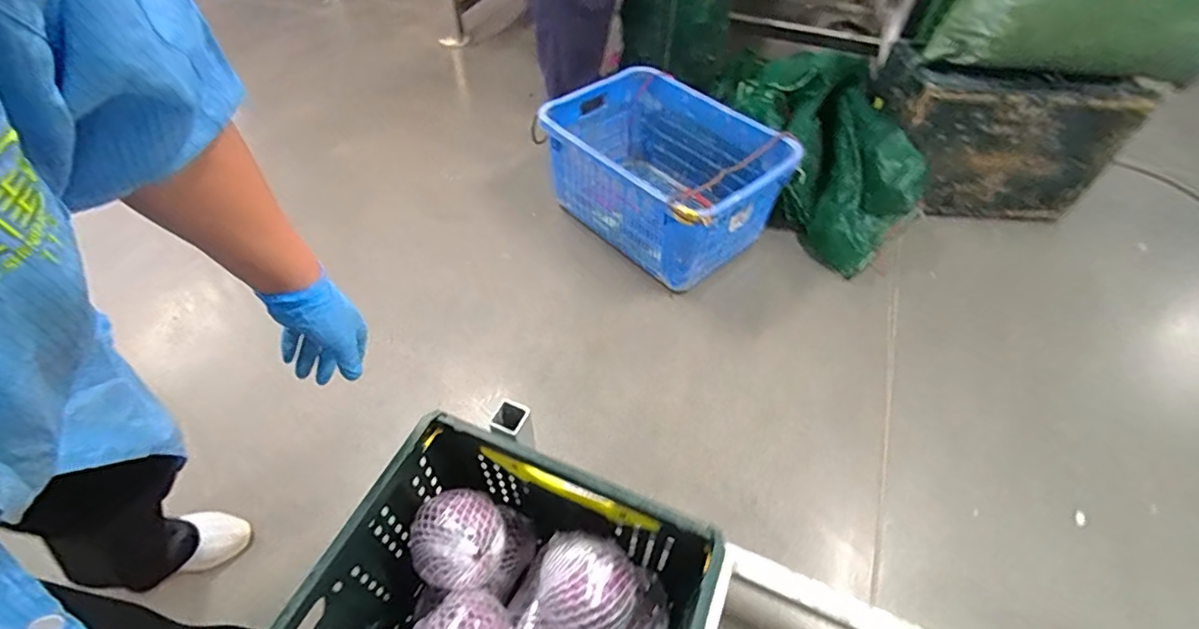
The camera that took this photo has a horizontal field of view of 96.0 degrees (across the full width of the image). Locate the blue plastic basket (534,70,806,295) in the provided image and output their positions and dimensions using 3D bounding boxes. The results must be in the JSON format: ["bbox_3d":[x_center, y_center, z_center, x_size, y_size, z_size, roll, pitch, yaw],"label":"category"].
[{"bbox_3d":[0.144,-0.391,1.514,0.419,0.315,0.670,-33,57,-26],"label":"blue plastic basket"}]

